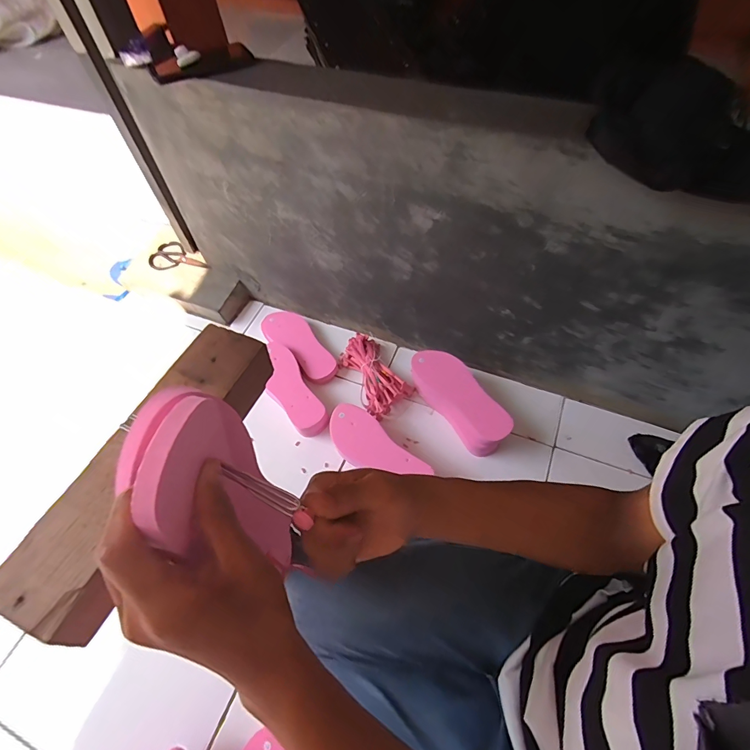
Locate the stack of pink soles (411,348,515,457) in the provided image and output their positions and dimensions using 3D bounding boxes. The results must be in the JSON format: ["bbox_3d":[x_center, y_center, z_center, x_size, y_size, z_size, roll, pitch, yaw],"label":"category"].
[{"bbox_3d":[0.178,0.057,0.855,0.096,0.091,0.245,-31,61,-16],"label":"stack of pink soles"}]

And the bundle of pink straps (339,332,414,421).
[{"bbox_3d":[0.001,-0.007,0.936,0.117,0.056,0.204,-24,59,-12],"label":"bundle of pink straps"}]

